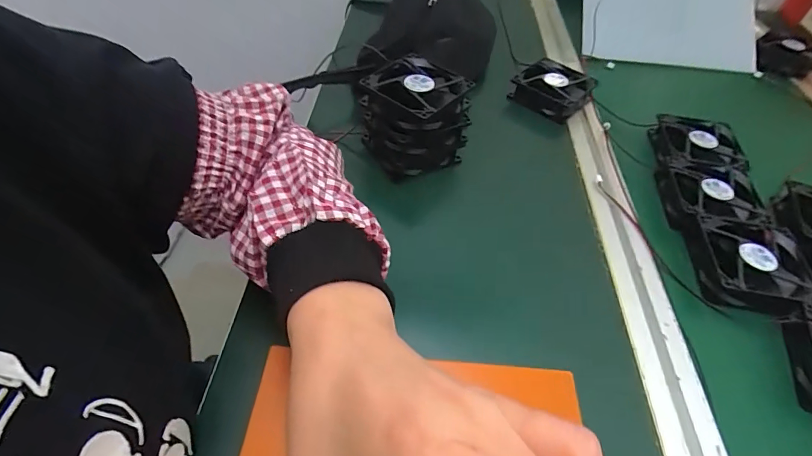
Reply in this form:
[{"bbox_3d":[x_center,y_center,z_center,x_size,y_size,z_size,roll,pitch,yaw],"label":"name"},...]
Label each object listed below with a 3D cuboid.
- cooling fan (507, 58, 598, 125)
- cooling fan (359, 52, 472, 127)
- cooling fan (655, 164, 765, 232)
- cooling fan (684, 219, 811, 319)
[{"bbox_3d":[0.184,-0.175,0.513,0.082,0.027,0.085,35,56,21],"label":"cooling fan"},{"bbox_3d":[0.009,-0.131,0.396,0.088,0.025,0.079,29,54,18],"label":"cooling fan"},{"bbox_3d":[0.295,-0.030,0.409,0.077,0.025,0.078,11,51,3],"label":"cooling fan"},{"bbox_3d":[0.294,0.034,0.356,0.081,0.022,0.085,14,51,6],"label":"cooling fan"}]

